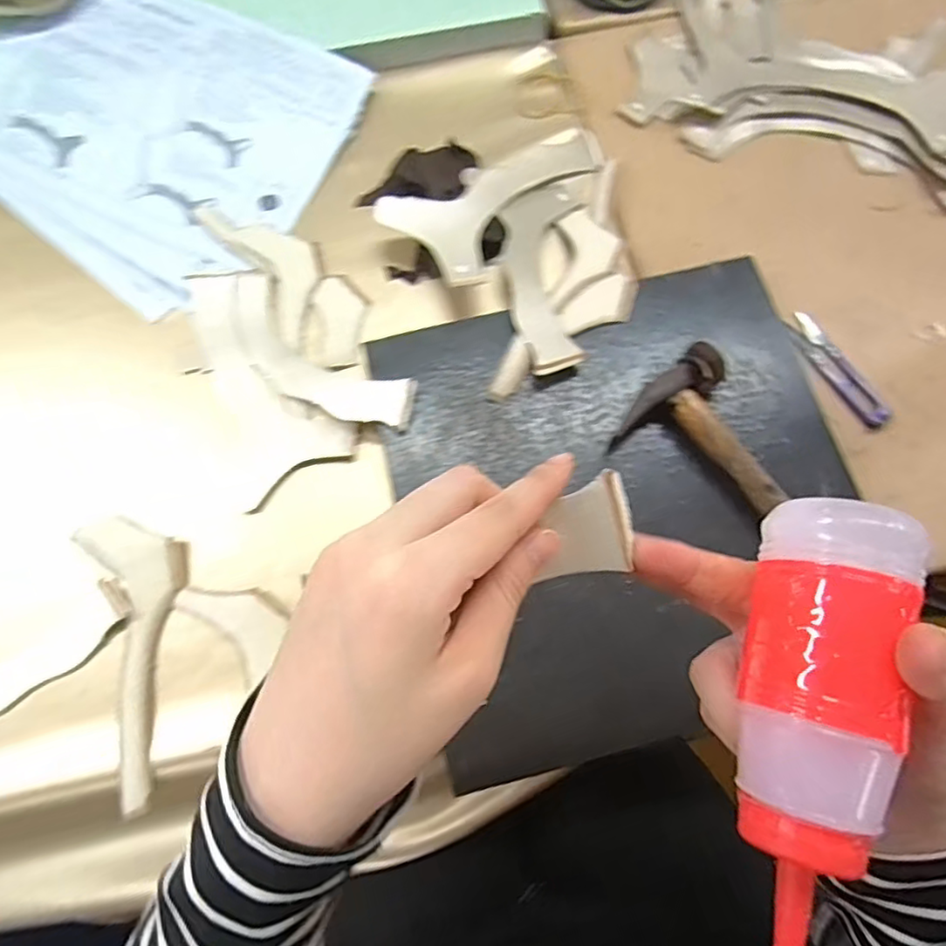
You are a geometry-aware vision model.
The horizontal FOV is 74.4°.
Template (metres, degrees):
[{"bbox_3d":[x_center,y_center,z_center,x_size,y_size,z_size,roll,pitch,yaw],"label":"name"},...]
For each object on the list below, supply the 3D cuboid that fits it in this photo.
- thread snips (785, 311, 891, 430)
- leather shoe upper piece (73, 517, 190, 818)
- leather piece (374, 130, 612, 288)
[{"bbox_3d":[0.270,-0.078,0.459,0.024,0.008,0.102,-27,76,-8],"label":"thread snips"},{"bbox_3d":[-0.215,0.116,0.406,0.065,0.008,0.183,-13,75,-4],"label":"leather shoe upper piece"},{"bbox_3d":[0.023,-0.230,0.496,0.093,0.032,0.193,41,77,10],"label":"leather piece"}]

